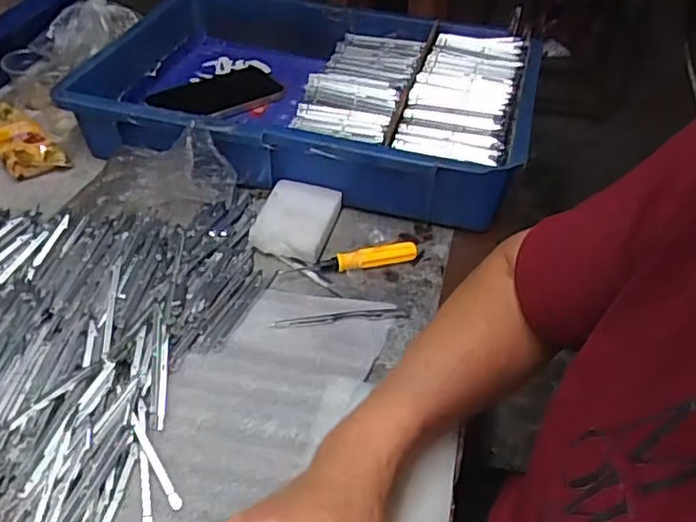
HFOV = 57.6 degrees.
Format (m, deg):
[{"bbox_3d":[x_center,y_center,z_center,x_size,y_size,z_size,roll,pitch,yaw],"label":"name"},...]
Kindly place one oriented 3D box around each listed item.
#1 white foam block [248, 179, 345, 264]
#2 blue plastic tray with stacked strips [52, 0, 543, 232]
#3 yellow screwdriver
[{"bbox_3d":[-0.044,-0.035,0.558,0.062,0.028,0.077,15,44,11],"label":"white foam block"},{"bbox_3d":[-0.036,-0.176,0.655,0.429,0.084,0.279,13,44,9],"label":"blue plastic tray with stacked strips"},{"bbox_3d":[0.002,-0.002,0.519,0.111,0.019,0.011,-6,44,-11],"label":"yellow screwdriver"}]

